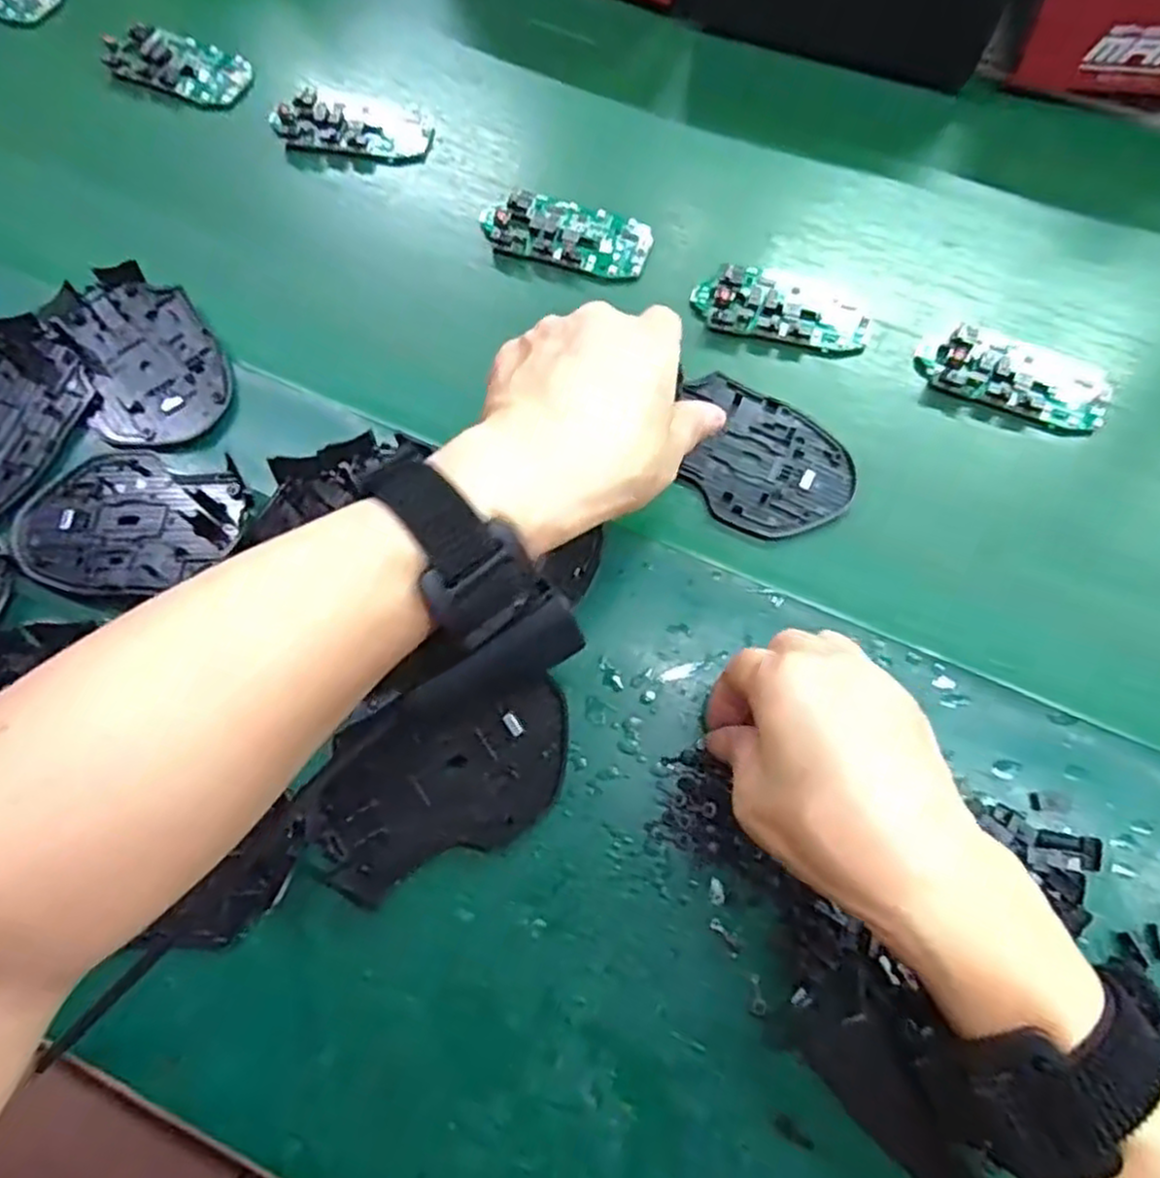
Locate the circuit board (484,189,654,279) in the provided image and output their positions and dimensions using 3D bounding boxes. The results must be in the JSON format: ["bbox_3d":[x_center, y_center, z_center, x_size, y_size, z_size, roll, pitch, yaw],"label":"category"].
[{"bbox_3d":[-0.009,-0.207,0.433,0.098,0.011,0.044,11,70,2],"label":"circuit board"}]

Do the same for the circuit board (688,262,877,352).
[{"bbox_3d":[0.114,-0.158,0.413,0.096,0.015,0.043,9,70,2],"label":"circuit board"}]

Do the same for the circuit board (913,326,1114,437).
[{"bbox_3d":[0.233,-0.113,0.404,0.099,0.018,0.045,18,70,5],"label":"circuit board"}]

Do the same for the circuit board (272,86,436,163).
[{"bbox_3d":[-0.139,-0.284,0.458,0.096,0.015,0.039,4,70,0],"label":"circuit board"}]

